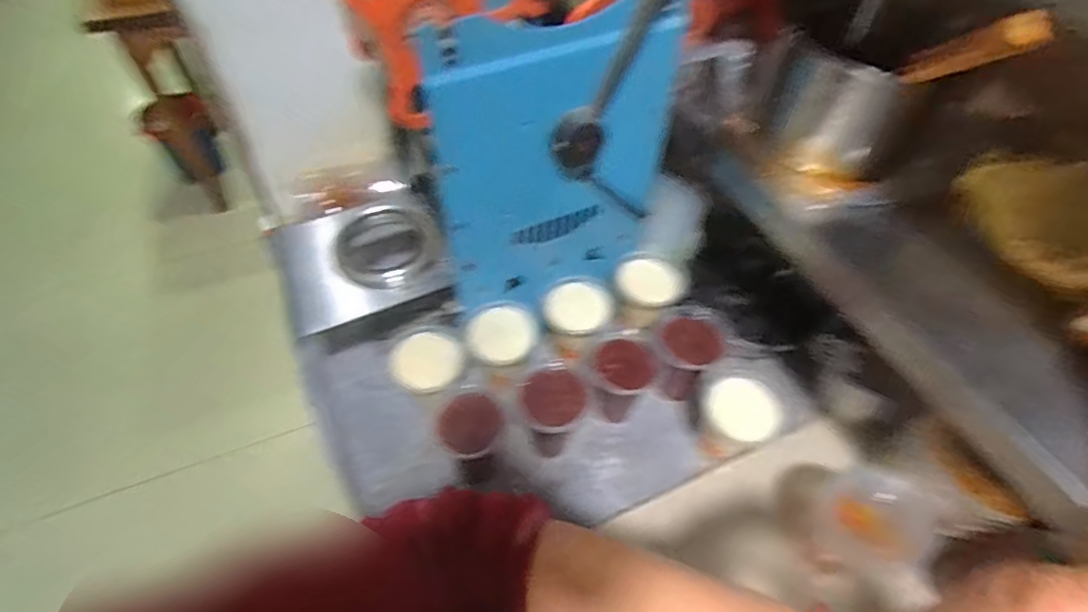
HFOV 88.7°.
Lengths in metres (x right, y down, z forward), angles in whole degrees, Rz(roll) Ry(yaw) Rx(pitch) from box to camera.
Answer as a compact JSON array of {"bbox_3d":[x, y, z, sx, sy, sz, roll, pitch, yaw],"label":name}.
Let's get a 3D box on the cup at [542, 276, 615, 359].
[{"bbox_3d":[0.042,0.013,0.728,0.085,0.076,0.076,-9,54,-9],"label":"cup"}]

